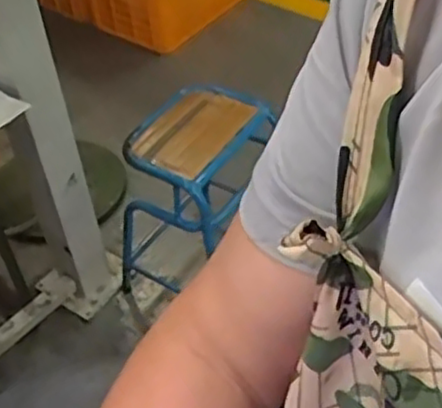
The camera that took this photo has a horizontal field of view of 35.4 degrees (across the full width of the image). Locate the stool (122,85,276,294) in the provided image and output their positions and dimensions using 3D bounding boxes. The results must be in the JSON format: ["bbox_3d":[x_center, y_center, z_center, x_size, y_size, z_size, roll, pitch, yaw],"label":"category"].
[{"bbox_3d":[-0.043,0.010,1.597,0.260,0.509,0.323,30,54,28],"label":"stool"}]

